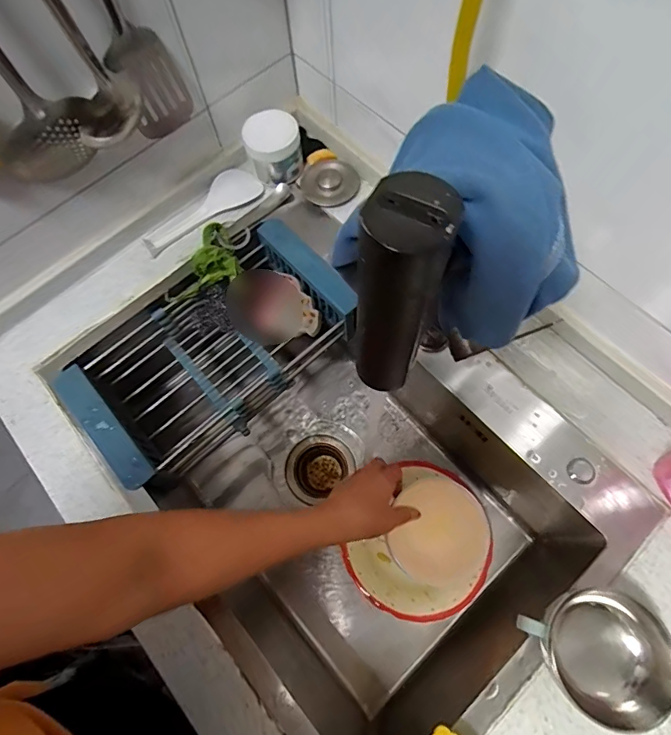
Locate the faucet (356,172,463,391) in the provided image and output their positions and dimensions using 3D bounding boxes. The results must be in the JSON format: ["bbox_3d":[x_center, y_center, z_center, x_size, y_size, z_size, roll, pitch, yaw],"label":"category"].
[{"bbox_3d":[0.027,-0.028,0.199,0.037,0.121,0.034,12,70,7],"label":"faucet"}]

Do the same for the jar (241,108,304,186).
[{"bbox_3d":[-0.091,-0.321,0.649,0.076,0.073,0.074,-1,69,2],"label":"jar"}]

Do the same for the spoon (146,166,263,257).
[{"bbox_3d":[-0.195,-0.228,0.650,0.185,0.014,0.063,-40,72,-12],"label":"spoon"}]

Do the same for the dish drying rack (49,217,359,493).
[{"bbox_3d":[-0.165,-0.024,0.636,0.385,0.085,0.197,-41,73,-13],"label":"dish drying rack"}]

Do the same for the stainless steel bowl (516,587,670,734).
[{"bbox_3d":[0.246,0.265,0.414,0.103,0.072,0.108,-27,70,-8],"label":"stainless steel bowl"}]

